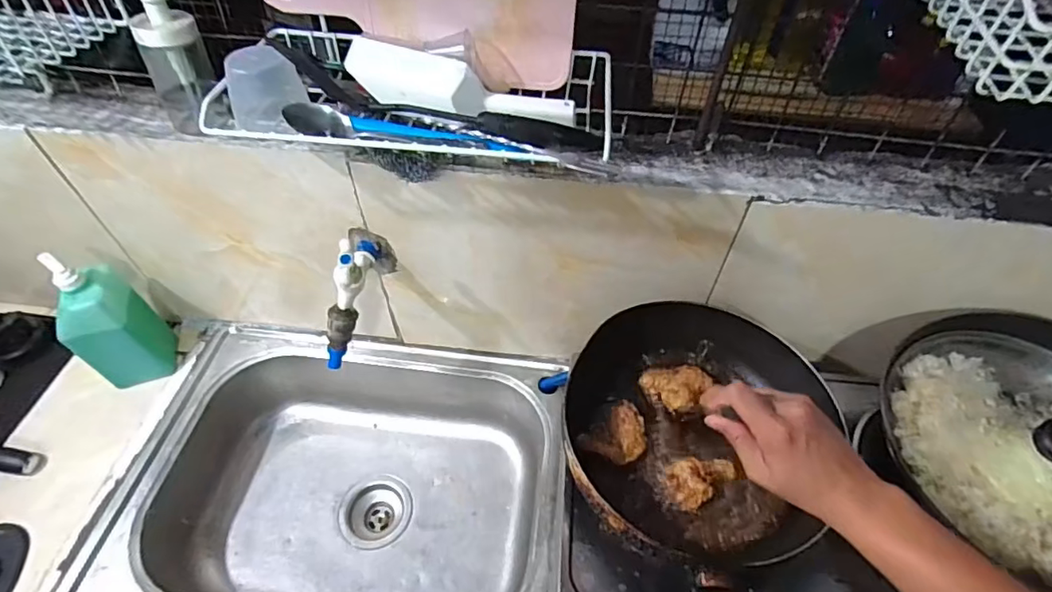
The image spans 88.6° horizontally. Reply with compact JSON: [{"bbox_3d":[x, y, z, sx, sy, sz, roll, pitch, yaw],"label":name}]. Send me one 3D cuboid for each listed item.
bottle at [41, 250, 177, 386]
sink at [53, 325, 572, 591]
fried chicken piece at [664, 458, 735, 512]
[{"bbox_3d":[-0.605,0.030,0.775,0.089,0.227,0.086,-21,54,-17],"label":"bottle"},{"bbox_3d":[-0.245,0.291,0.804,0.582,0.180,0.420,6,51,4],"label":"sink"},{"bbox_3d":[0.181,0.188,0.568,0.070,0.025,0.049,-28,56,-22],"label":"fried chicken piece"}]

